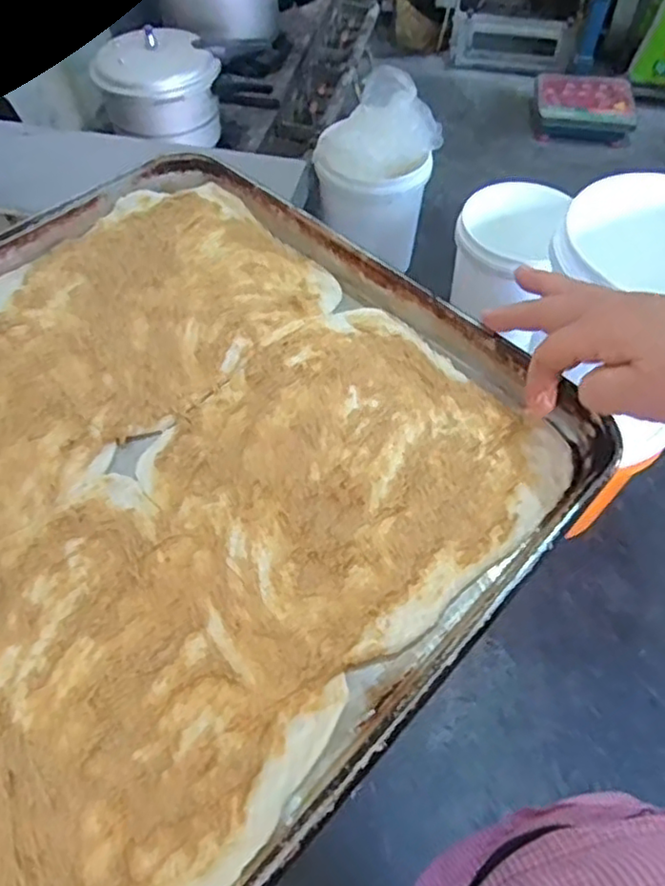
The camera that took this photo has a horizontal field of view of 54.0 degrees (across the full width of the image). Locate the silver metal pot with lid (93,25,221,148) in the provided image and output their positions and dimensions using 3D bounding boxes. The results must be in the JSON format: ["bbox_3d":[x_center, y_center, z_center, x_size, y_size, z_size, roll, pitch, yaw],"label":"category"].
[{"bbox_3d":[-0.388,-0.812,1.504,0.218,0.185,0.223,-1,55,1],"label":"silver metal pot with lid"}]

